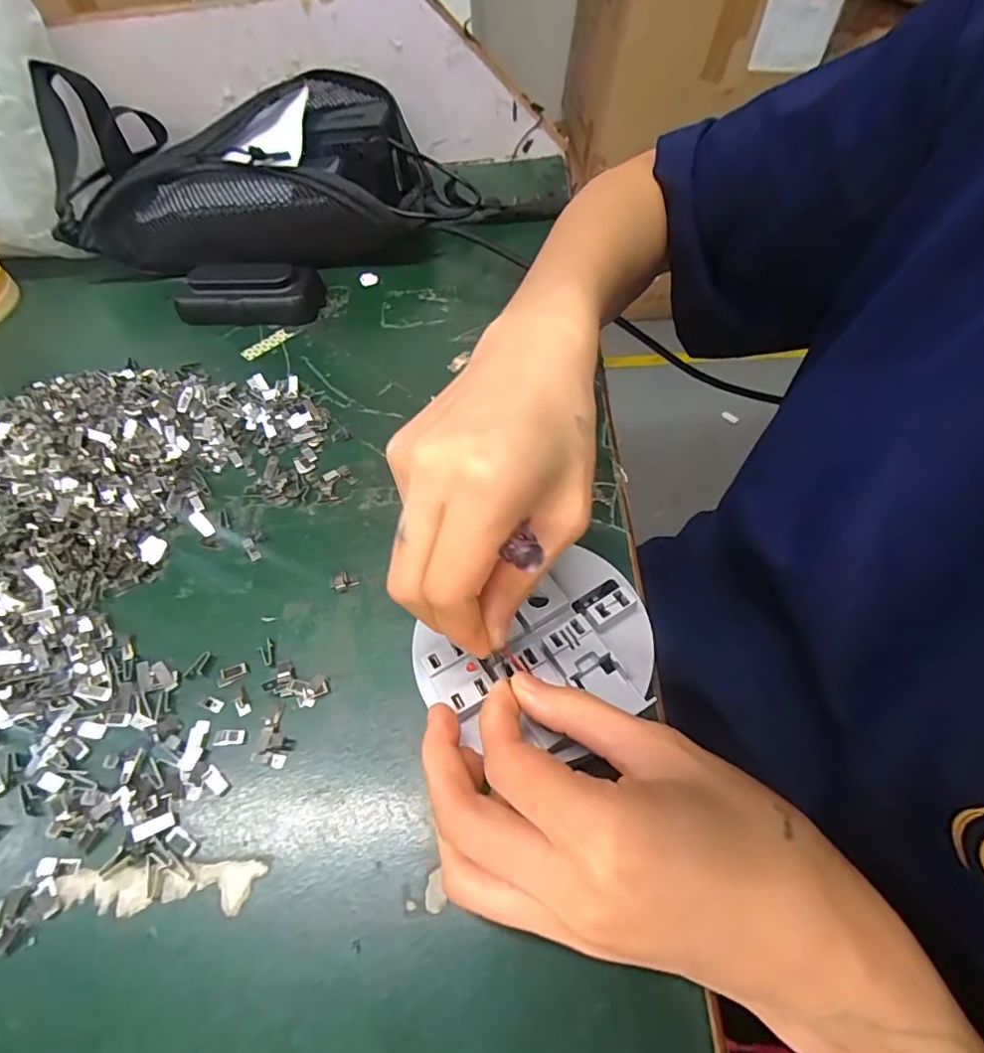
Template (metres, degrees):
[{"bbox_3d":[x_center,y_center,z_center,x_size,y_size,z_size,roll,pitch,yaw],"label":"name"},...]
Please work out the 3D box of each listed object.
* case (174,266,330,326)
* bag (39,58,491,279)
[{"bbox_3d":[-0.183,-0.176,0.415,0.105,0.030,0.046,2,56,2],"label":"case"},{"bbox_3d":[-0.185,-0.279,0.442,0.323,0.092,0.126,1,56,2],"label":"bag"}]

